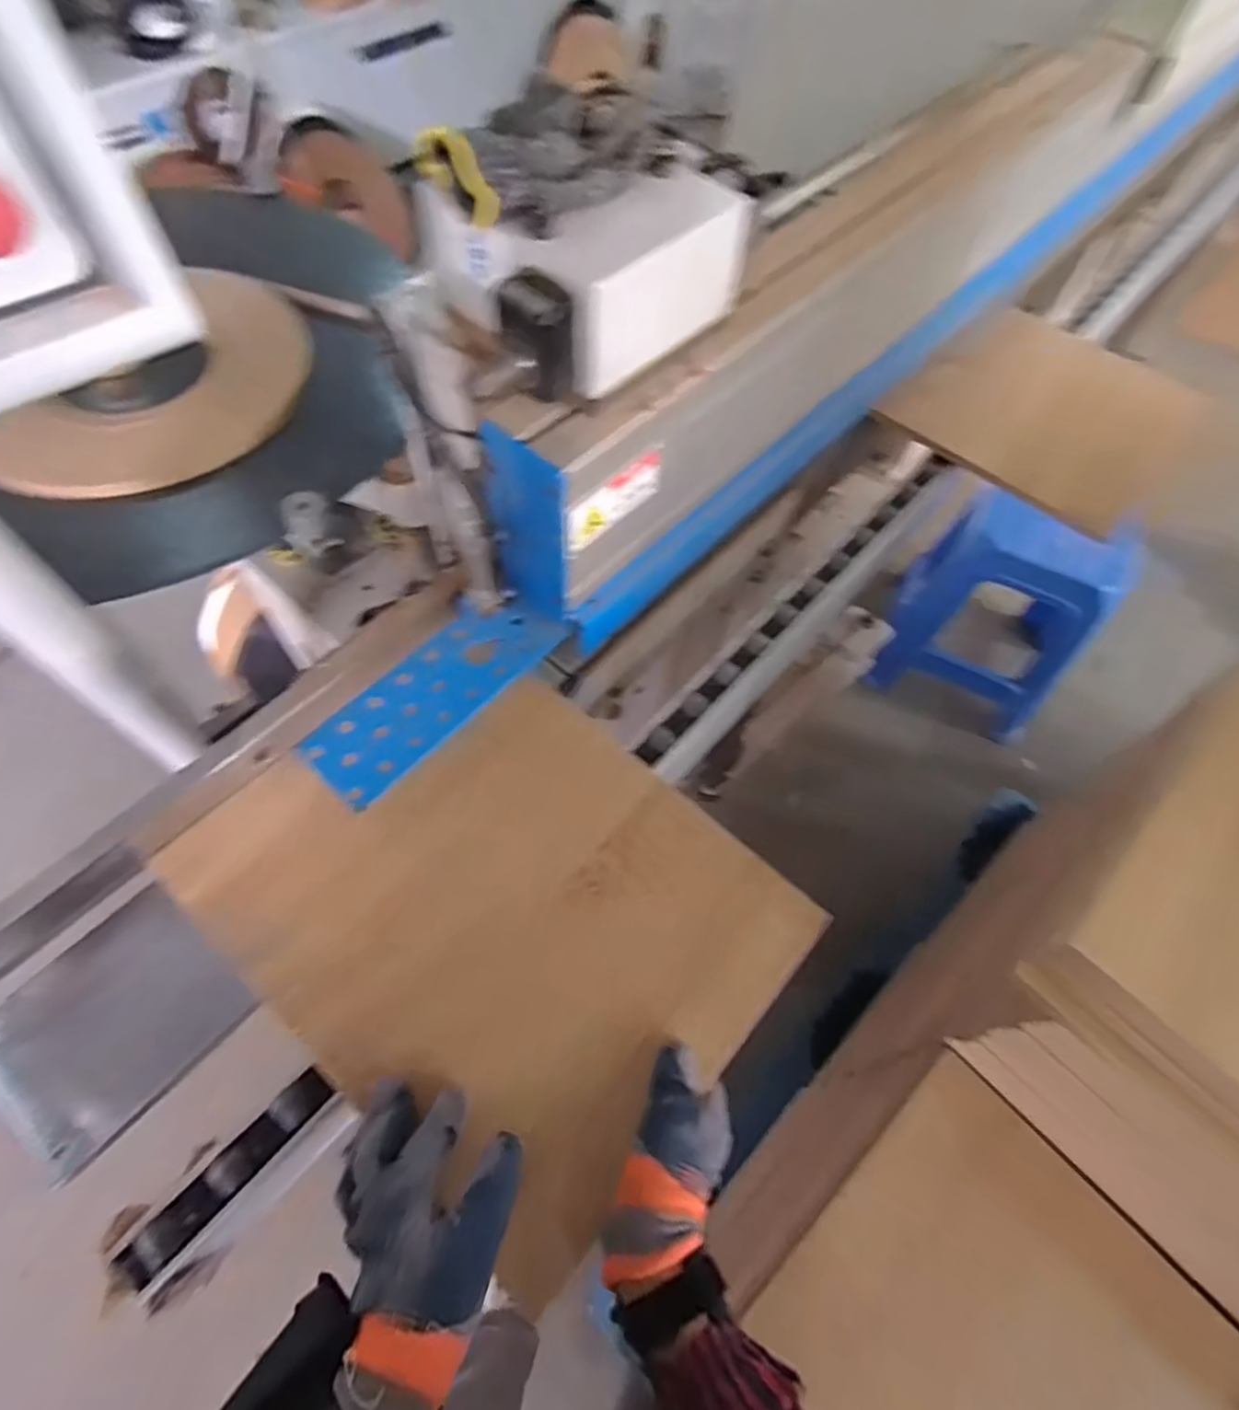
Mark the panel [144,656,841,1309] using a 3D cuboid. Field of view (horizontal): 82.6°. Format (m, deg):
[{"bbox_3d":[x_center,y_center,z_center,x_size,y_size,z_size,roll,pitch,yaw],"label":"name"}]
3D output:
[{"bbox_3d":[-0.095,0.149,0.549,0.403,0.026,0.322,38,66,17],"label":"panel"}]

